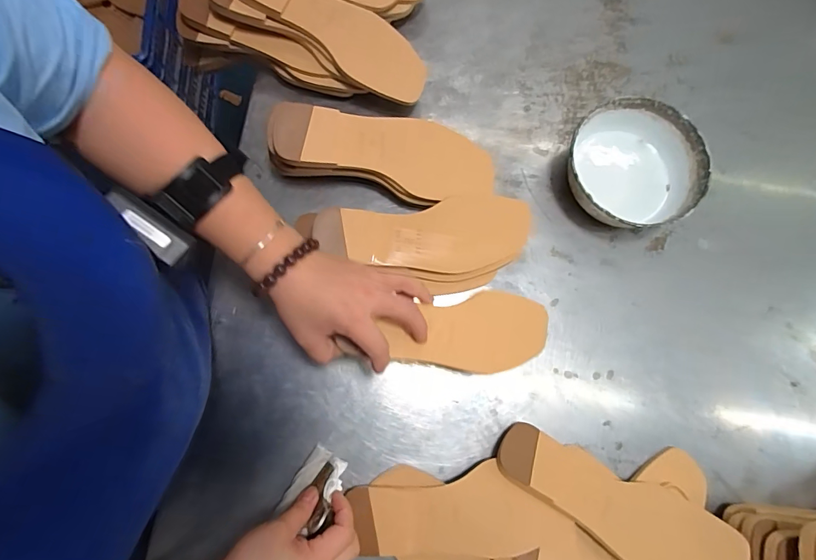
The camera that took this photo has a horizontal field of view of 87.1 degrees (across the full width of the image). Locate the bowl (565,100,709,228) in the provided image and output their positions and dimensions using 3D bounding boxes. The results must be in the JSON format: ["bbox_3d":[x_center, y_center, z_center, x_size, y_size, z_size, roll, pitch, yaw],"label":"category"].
[{"bbox_3d":[0.260,-0.132,0.507,0.151,0.065,0.146,0,79,-1],"label":"bowl"}]

